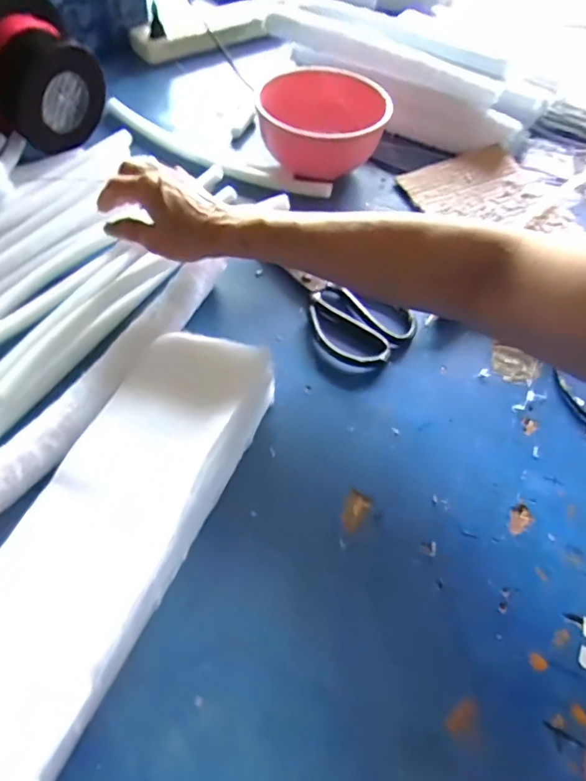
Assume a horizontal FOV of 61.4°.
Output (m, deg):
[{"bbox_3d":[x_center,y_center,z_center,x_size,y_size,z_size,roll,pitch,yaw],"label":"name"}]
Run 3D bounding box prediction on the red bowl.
[{"bbox_3d":[0.037,-0.304,0.581,0.133,0.080,0.143,11,56,3],"label":"red bowl"}]

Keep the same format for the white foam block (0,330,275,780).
[{"bbox_3d":[-0.120,0.095,0.318,0.102,0.041,0.328,22,57,10],"label":"white foam block"}]

